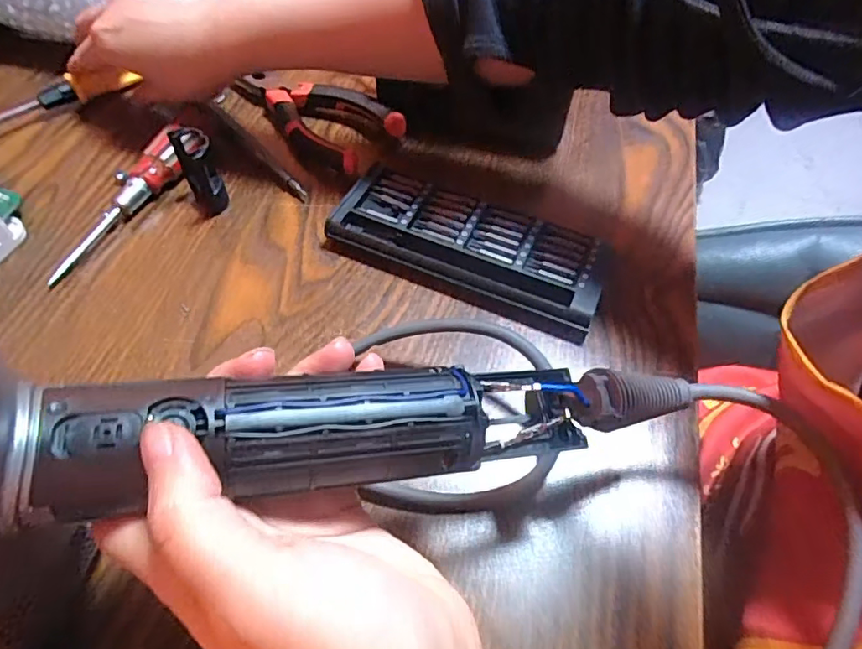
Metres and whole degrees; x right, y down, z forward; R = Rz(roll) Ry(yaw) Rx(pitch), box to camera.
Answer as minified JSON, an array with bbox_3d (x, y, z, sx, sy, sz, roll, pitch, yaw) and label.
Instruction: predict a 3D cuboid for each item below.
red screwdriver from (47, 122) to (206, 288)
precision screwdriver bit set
[{"bbox_3d":[-0.179,-0.072,0.320,0.022,0.017,0.117,27,71,16],"label":"red screwdriver"},{"bbox_3d":[0.020,-0.045,0.310,0.153,0.015,0.063,23,56,13],"label":"precision screwdriver bit set"}]

